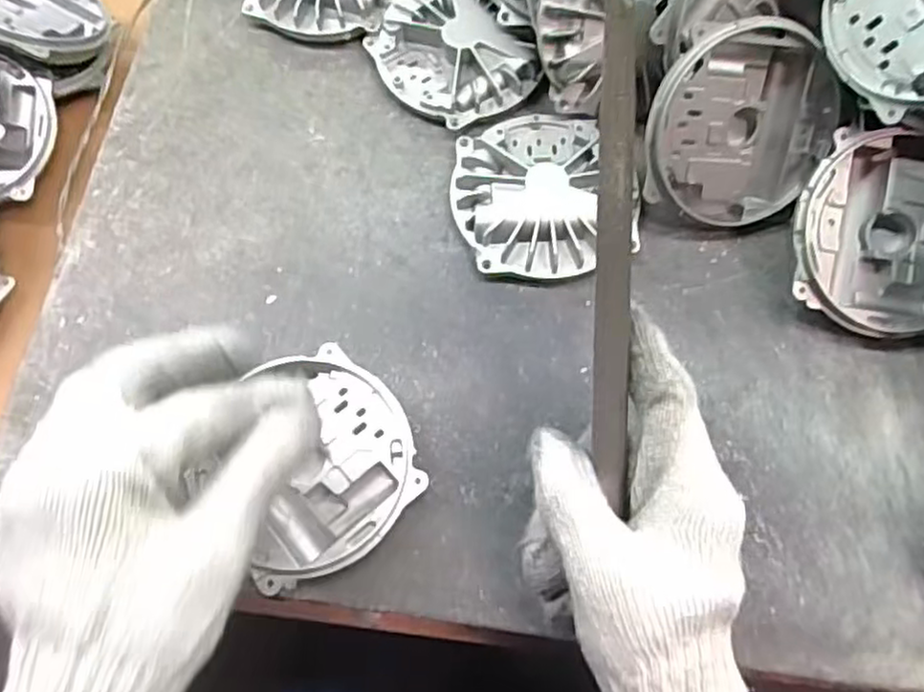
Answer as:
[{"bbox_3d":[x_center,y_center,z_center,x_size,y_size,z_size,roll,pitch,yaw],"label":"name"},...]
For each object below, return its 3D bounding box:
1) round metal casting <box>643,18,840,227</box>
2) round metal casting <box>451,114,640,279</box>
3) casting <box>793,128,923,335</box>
[{"bbox_3d":[0.151,-0.122,0.400,0.102,0.022,0.104,-6,118,-12],"label":"round metal casting"},{"bbox_3d":[0.049,-0.092,0.421,0.105,0.018,0.107,0,69,1],"label":"round metal casting"},{"bbox_3d":[0.235,-0.065,0.390,0.117,0.038,0.117,-1,97,-5],"label":"casting"}]

